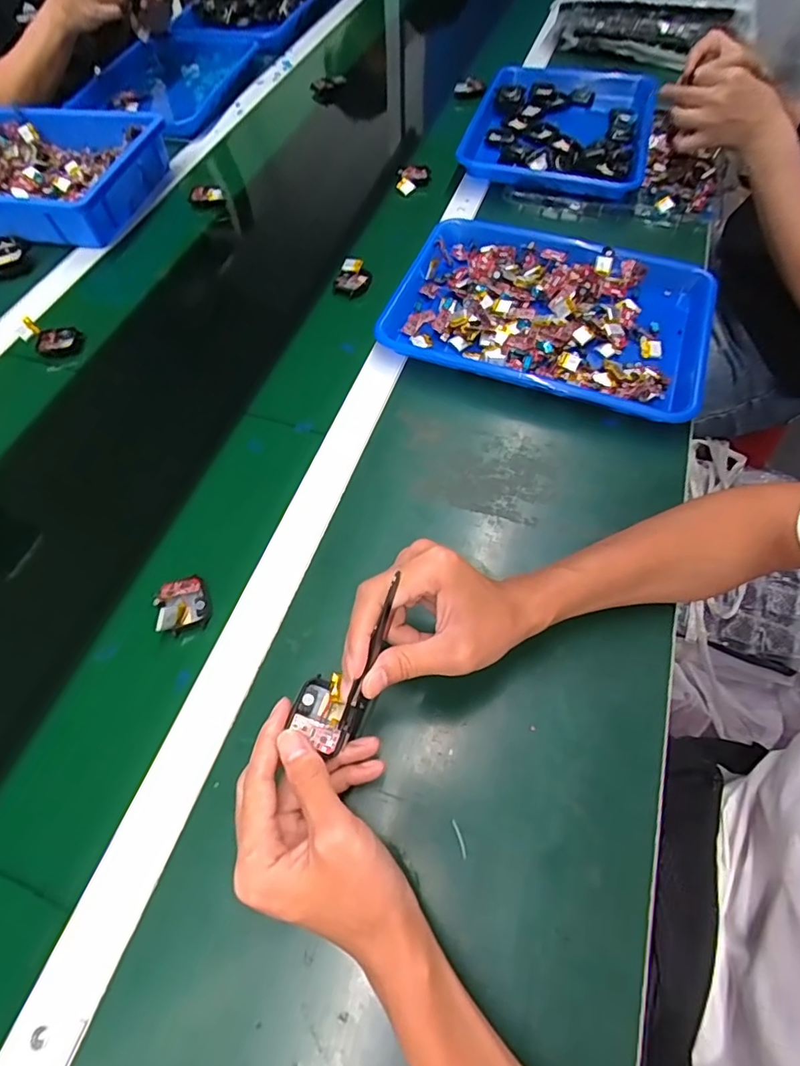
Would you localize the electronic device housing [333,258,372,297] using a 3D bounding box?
[{"bbox_3d":[-0.057,-0.312,0.641,0.042,0.018,0.046,0,61,0],"label":"electronic device housing"}]

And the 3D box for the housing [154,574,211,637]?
[{"bbox_3d":[-0.177,0.056,0.427,0.036,0.024,0.044,-17,59,-6],"label":"housing"}]

